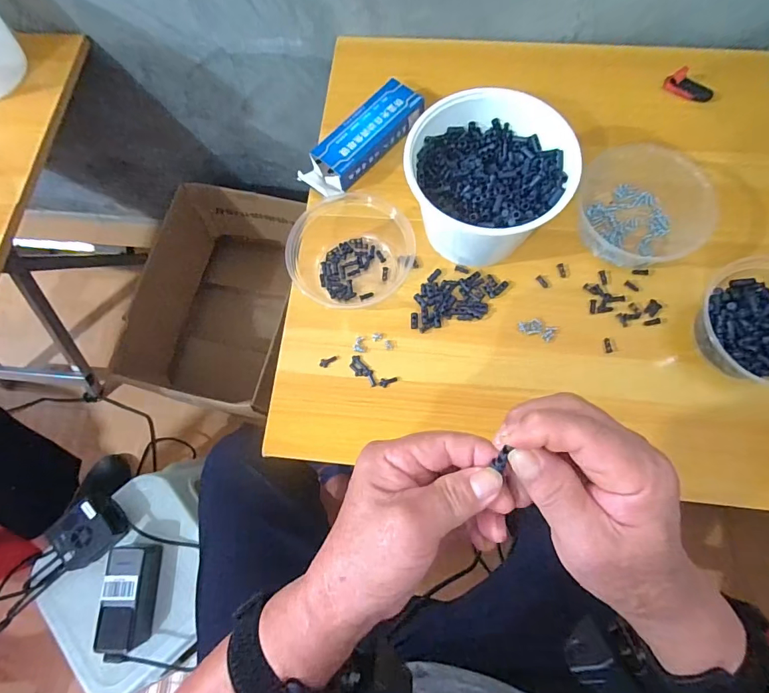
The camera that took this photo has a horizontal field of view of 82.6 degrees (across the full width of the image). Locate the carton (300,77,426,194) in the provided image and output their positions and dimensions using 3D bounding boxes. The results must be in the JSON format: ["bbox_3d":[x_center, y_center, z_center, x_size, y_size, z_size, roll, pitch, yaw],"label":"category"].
[{"bbox_3d":[-0.028,-0.258,0.553,0.062,0.033,0.175,42,79,13],"label":"carton"}]

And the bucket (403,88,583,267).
[{"bbox_3d":[0.107,-0.178,0.479,0.162,0.109,0.154,-1,73,2],"label":"bucket"}]

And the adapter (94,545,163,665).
[{"bbox_3d":[-0.372,0.368,0.634,0.062,0.048,0.145,0,73,2],"label":"adapter"}]

